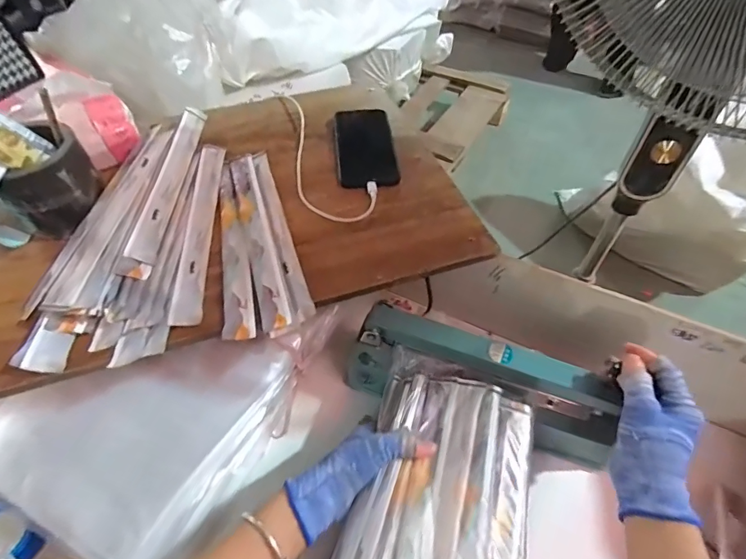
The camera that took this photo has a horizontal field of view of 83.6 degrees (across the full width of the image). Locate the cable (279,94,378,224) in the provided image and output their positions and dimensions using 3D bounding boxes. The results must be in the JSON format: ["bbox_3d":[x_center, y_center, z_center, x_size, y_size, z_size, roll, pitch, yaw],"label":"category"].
[{"bbox_3d":[-0.096,-0.177,0.563,0.086,0.007,0.312,-26,56,-19],"label":"cable"}]

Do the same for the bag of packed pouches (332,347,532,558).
[{"bbox_3d":[0.053,0.198,0.351,0.146,0.030,0.292,14,47,11],"label":"bag of packed pouches"}]

